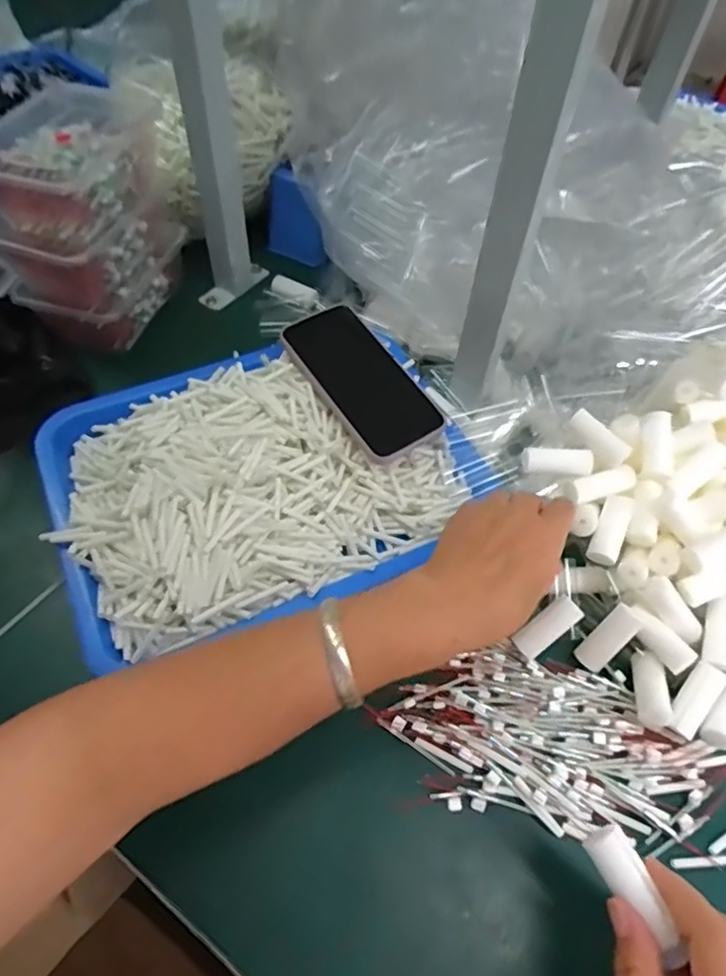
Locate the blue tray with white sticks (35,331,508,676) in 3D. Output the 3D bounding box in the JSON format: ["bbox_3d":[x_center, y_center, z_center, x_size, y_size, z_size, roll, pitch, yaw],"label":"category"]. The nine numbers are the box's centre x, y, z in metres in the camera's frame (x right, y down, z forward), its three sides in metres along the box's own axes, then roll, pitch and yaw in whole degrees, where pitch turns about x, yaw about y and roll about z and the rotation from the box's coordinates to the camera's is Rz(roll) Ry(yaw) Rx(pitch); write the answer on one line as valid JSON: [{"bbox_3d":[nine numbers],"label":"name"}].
[{"bbox_3d":[-0.077,-0.014,0.469,0.326,0.059,0.238,-20,58,-16],"label":"blue tray with white sticks"}]

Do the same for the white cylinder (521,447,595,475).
[{"bbox_3d":[0.149,-0.021,0.442,0.057,0.014,0.014,1,55,-1],"label":"white cylinder"}]

